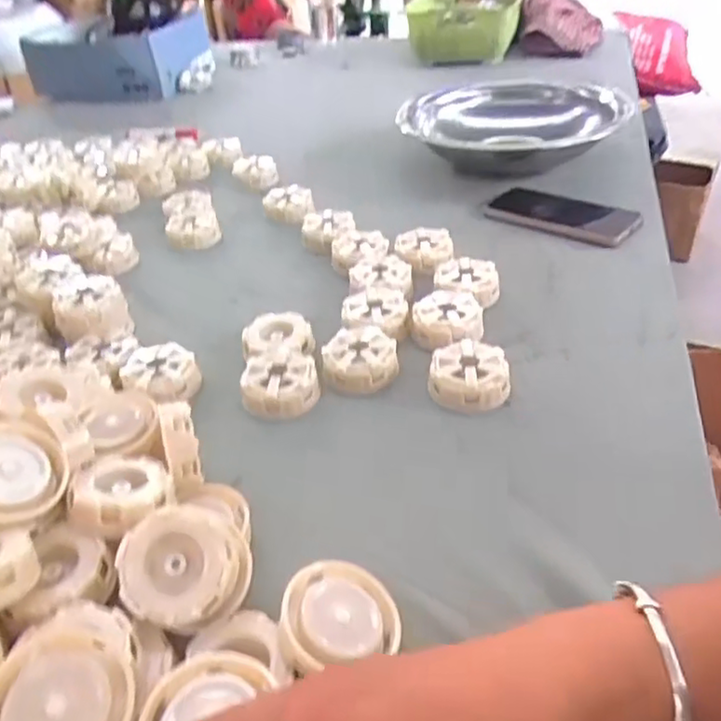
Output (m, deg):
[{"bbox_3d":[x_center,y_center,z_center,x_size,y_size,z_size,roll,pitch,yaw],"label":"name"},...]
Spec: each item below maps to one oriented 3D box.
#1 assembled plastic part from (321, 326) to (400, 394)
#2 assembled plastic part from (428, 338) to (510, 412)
[{"bbox_3d":[0.001,-0.001,0.555,0.056,0.026,0.056,6,37,16],"label":"assembled plastic part"},{"bbox_3d":[0.086,0.014,0.525,0.060,0.033,0.054,6,37,16],"label":"assembled plastic part"}]

